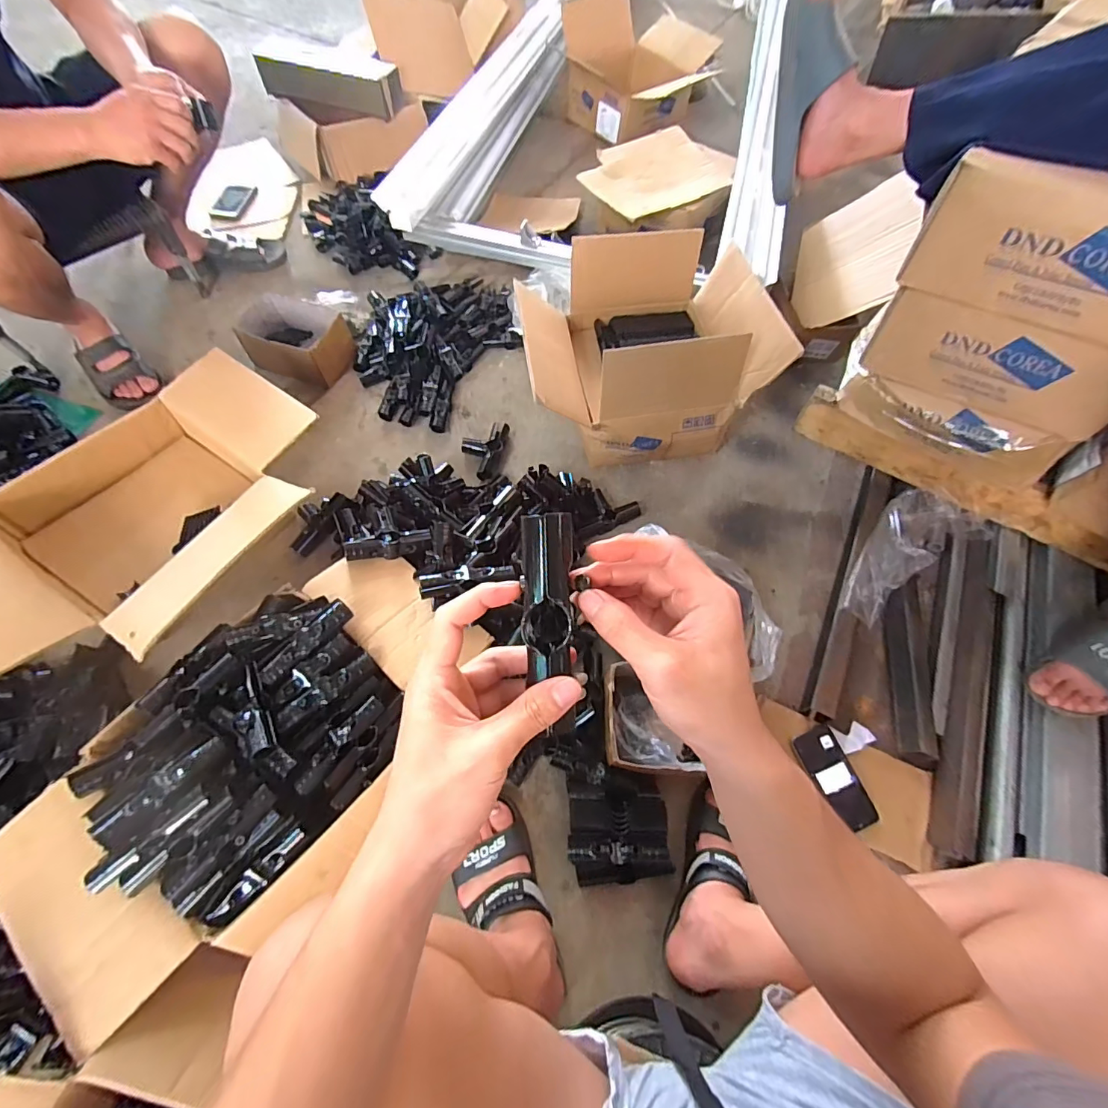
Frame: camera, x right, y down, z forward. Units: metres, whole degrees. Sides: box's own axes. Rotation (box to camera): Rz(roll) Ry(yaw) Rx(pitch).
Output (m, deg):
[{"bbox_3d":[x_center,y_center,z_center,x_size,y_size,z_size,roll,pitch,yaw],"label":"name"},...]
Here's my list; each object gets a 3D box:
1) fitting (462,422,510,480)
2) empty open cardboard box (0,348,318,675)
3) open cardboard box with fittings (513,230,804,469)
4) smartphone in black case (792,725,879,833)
[{"bbox_3d":[-0.146,-0.218,0.990,0.081,0.036,0.144,15,63,5],"label":"fitting"},{"bbox_3d":[-0.631,-0.058,0.760,0.394,0.189,0.537,27,65,11],"label":"empty open cardboard box"},{"bbox_3d":[0.160,-0.402,0.974,0.452,0.249,0.377,-9,64,-7],"label":"open cardboard box with fittings"},{"bbox_3d":[0.428,0.338,0.727,0.068,0.011,0.142,-15,65,-10],"label":"smartphone in black case"}]

